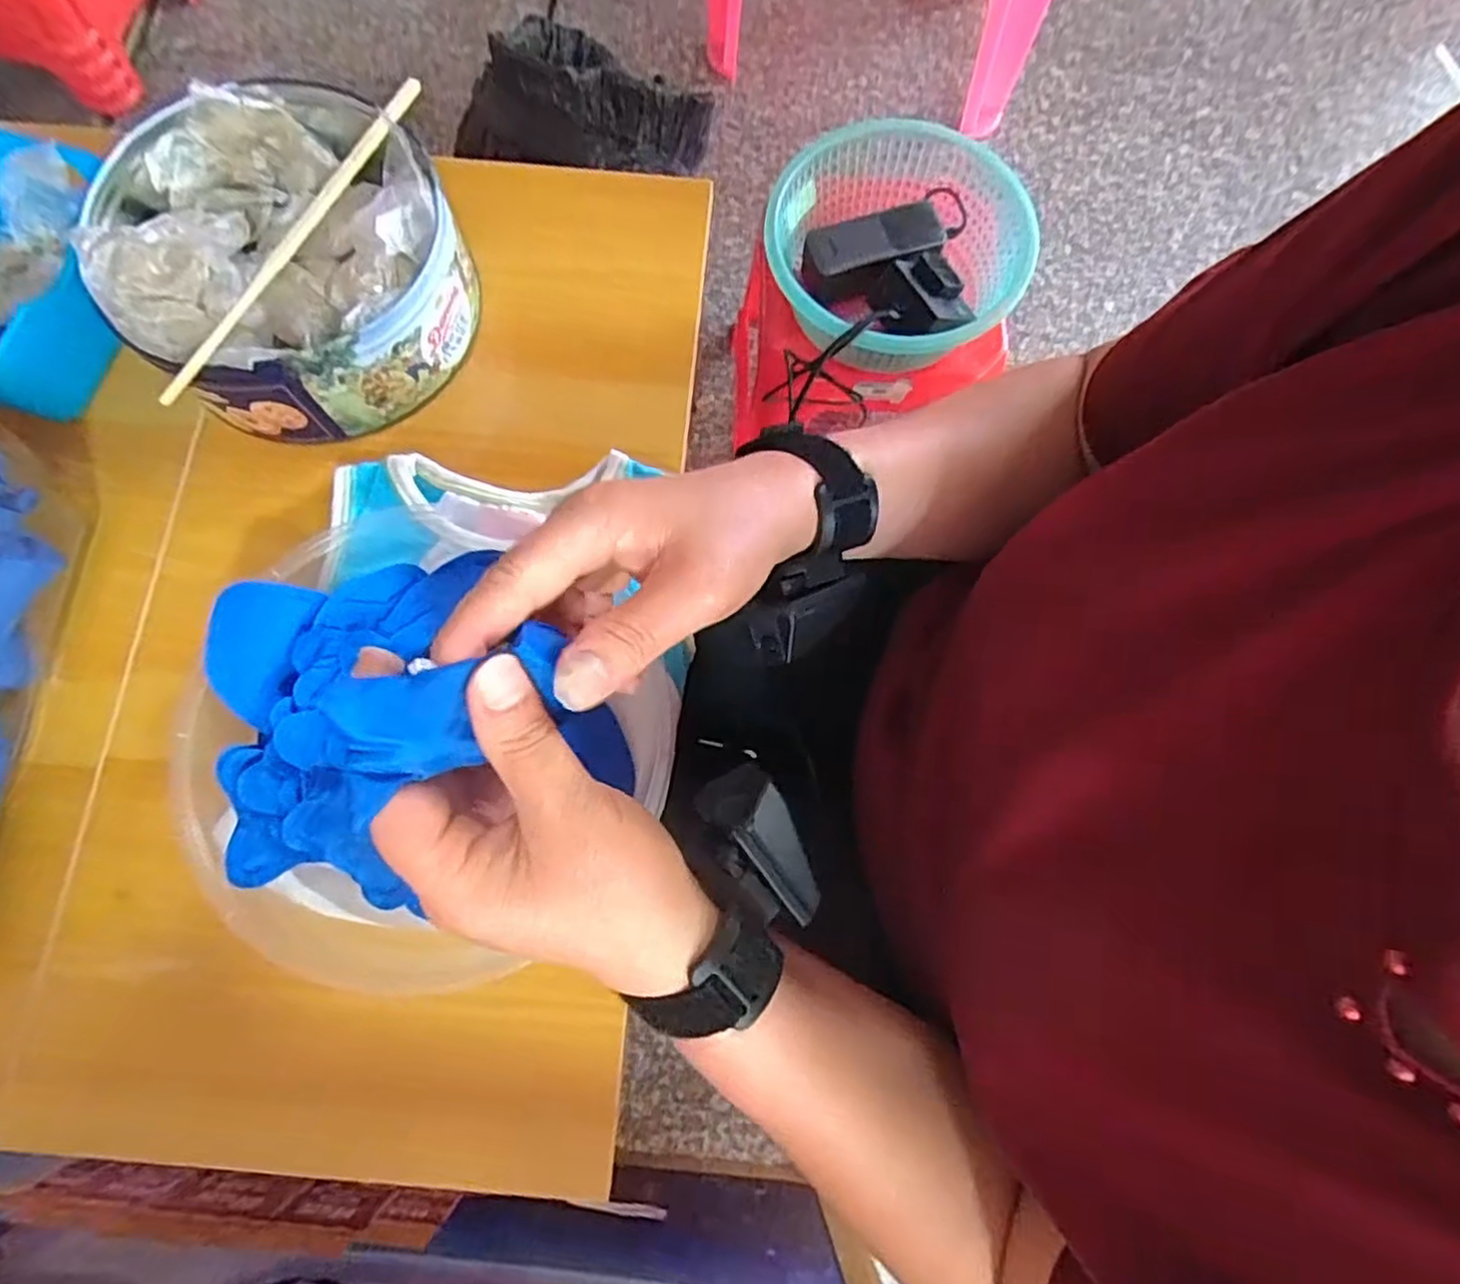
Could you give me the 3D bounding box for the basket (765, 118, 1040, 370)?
[{"bbox_3d":[0.156,-0.368,0.709,0.230,0.082,0.235,12,76,1],"label":"basket"}]

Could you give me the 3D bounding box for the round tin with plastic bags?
[{"bbox_3d":[-0.260,-0.224,0.433,0.202,0.080,0.186,35,77,7],"label":"round tin with plastic bags"}]

